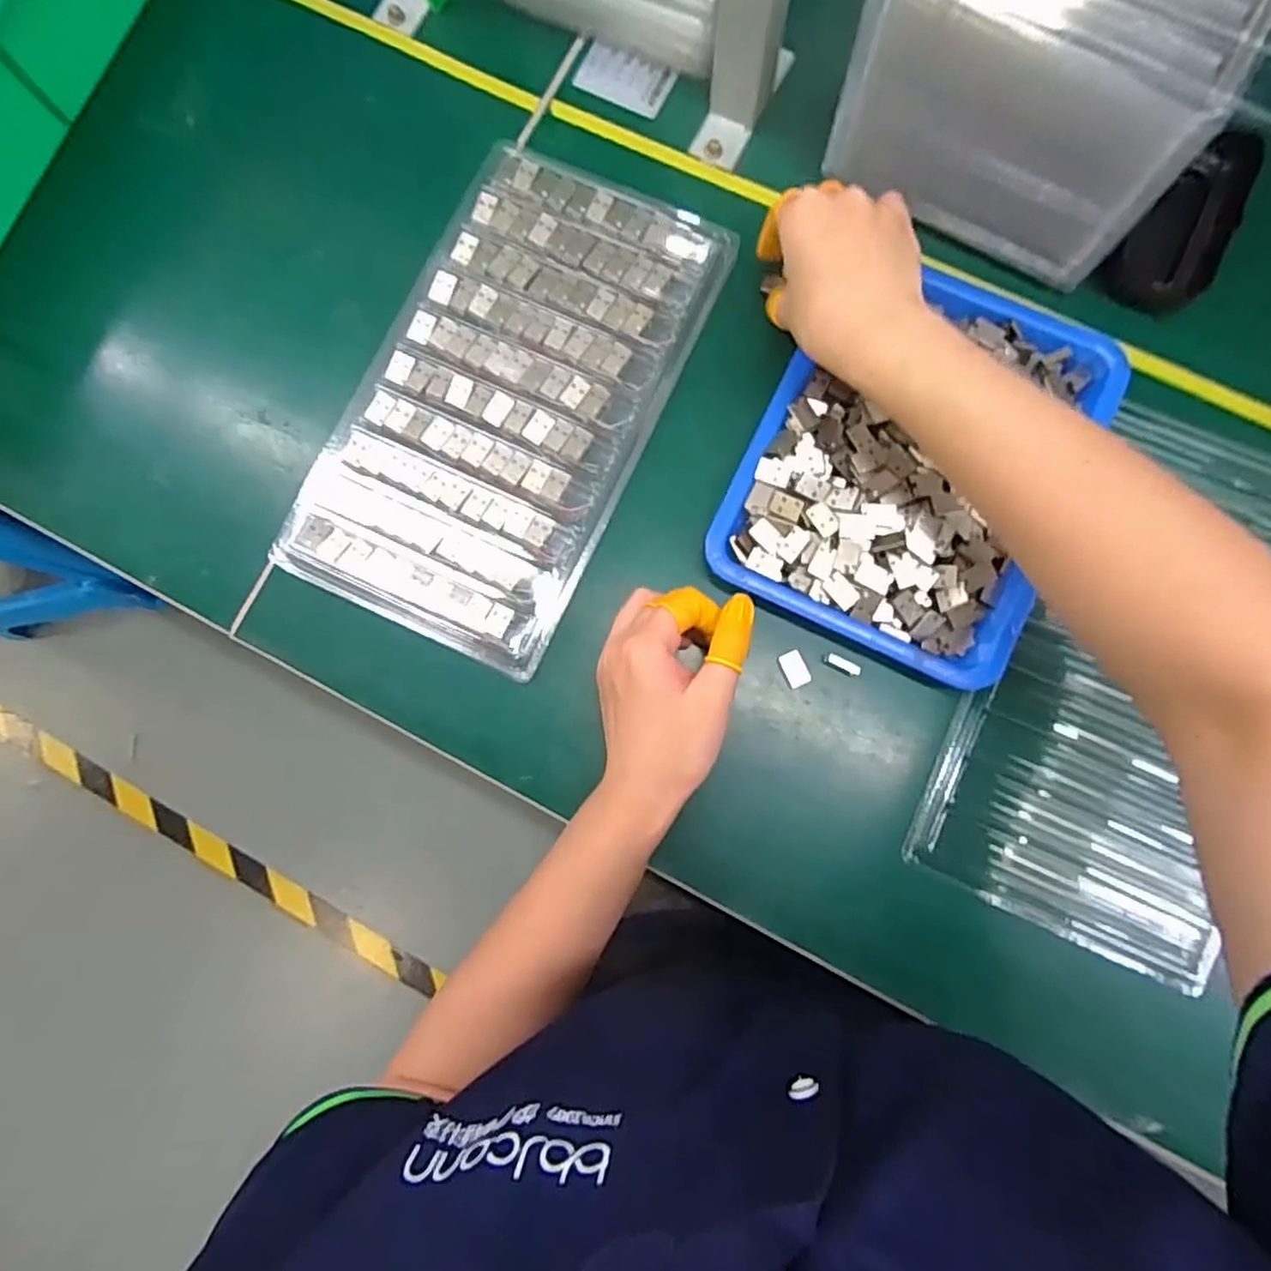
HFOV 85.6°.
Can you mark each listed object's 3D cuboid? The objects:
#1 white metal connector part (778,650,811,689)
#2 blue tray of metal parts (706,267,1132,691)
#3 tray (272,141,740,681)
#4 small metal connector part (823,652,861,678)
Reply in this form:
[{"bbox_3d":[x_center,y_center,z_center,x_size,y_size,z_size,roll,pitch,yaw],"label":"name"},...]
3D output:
[{"bbox_3d":[0.090,0.019,0.388,0.013,0.004,0.020,-26,84,1],"label":"white metal connector part"},{"bbox_3d":[0.159,-0.103,0.384,0.170,0.029,0.226,25,87,5],"label":"blue tray of metal parts"},{"bbox_3d":[-0.074,-0.140,0.404,0.162,0.022,0.291,25,87,5],"label":"tray"},{"bbox_3d":[0.117,0.016,0.388,0.022,0.007,0.008,30,87,6],"label":"small metal connector part"}]

